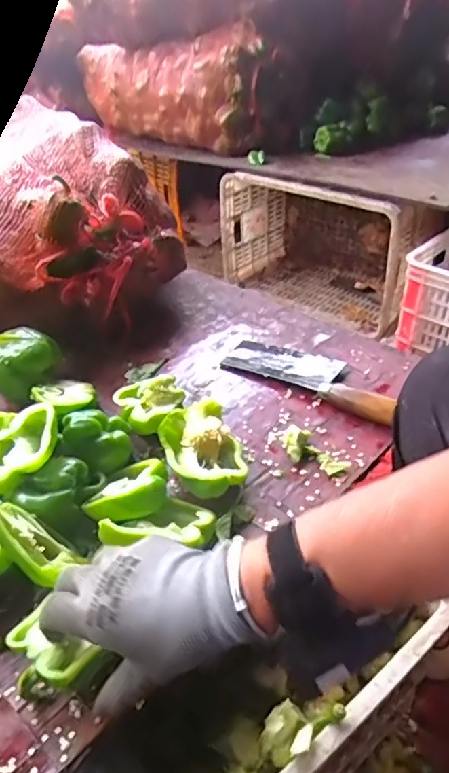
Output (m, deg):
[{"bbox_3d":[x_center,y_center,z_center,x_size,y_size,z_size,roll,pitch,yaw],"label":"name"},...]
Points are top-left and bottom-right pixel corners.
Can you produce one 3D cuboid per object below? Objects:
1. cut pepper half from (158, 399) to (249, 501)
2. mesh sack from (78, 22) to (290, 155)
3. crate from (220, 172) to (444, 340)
[{"bbox_3d":[-0.019,0.070,0.546,0.078,0.060,0.094,-13,39,-13],"label":"cut pepper half"},{"bbox_3d":[-0.154,-0.920,1.644,0.274,0.257,0.740,-27,44,-28],"label":"mesh sack"},{"bbox_3d":[0.294,-0.411,1.490,0.548,0.347,0.305,28,48,33],"label":"crate"}]

